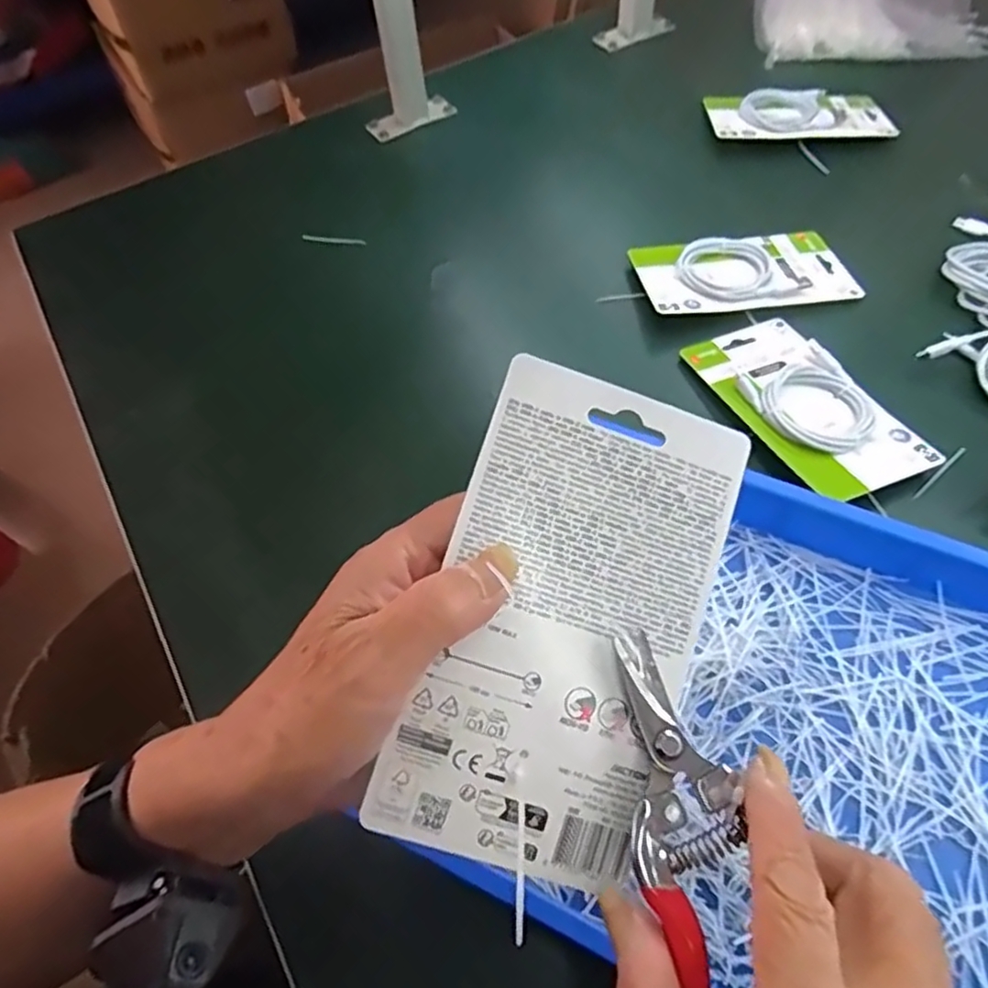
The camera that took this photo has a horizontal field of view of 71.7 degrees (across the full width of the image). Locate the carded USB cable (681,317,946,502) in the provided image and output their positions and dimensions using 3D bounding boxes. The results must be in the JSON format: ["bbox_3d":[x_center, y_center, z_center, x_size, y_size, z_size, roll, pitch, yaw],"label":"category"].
[{"bbox_3d":[0.228,-0.072,0.502,0.090,0.015,0.175,-24,58,-11],"label":"carded USB cable"}]

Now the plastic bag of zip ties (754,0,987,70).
[{"bbox_3d":[0.464,-0.536,0.768,0.324,0.036,0.156,7,58,9],"label":"plastic bag of zip ties"}]

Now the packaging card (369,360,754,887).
[{"bbox_3d":[0.026,0.048,0.252,0.096,0.004,0.178,19,84,-6],"label":"packaging card"}]

